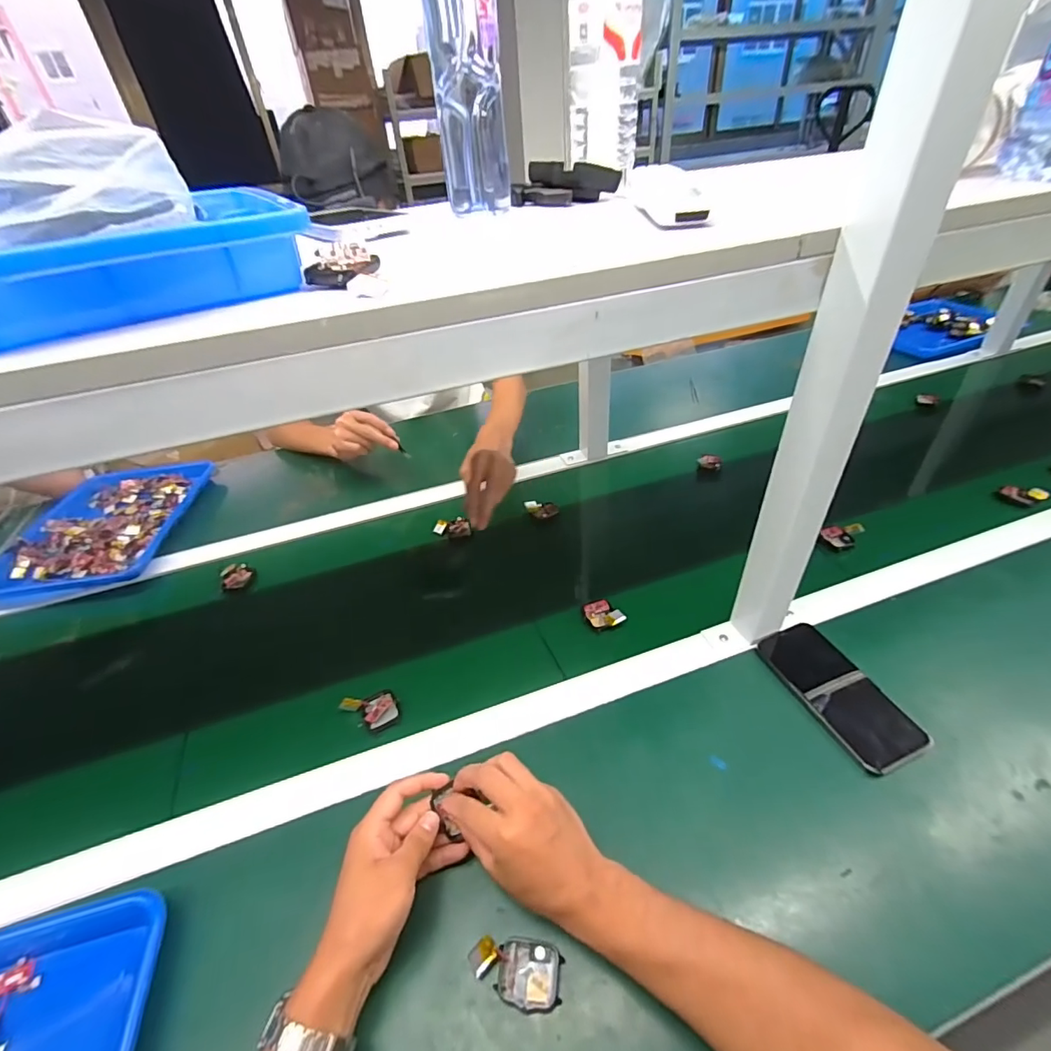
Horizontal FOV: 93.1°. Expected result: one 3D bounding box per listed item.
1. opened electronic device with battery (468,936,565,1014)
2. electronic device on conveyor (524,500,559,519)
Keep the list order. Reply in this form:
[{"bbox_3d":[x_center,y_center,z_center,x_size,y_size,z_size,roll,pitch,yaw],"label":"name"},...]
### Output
[{"bbox_3d":[-0.008,0.334,0.373,0.069,0.015,0.039,2,43,7],"label":"opened electronic device with battery"},{"bbox_3d":[0.026,-0.025,0.792,0.053,0.012,0.033,-2,43,3],"label":"electronic device on conveyor"}]

